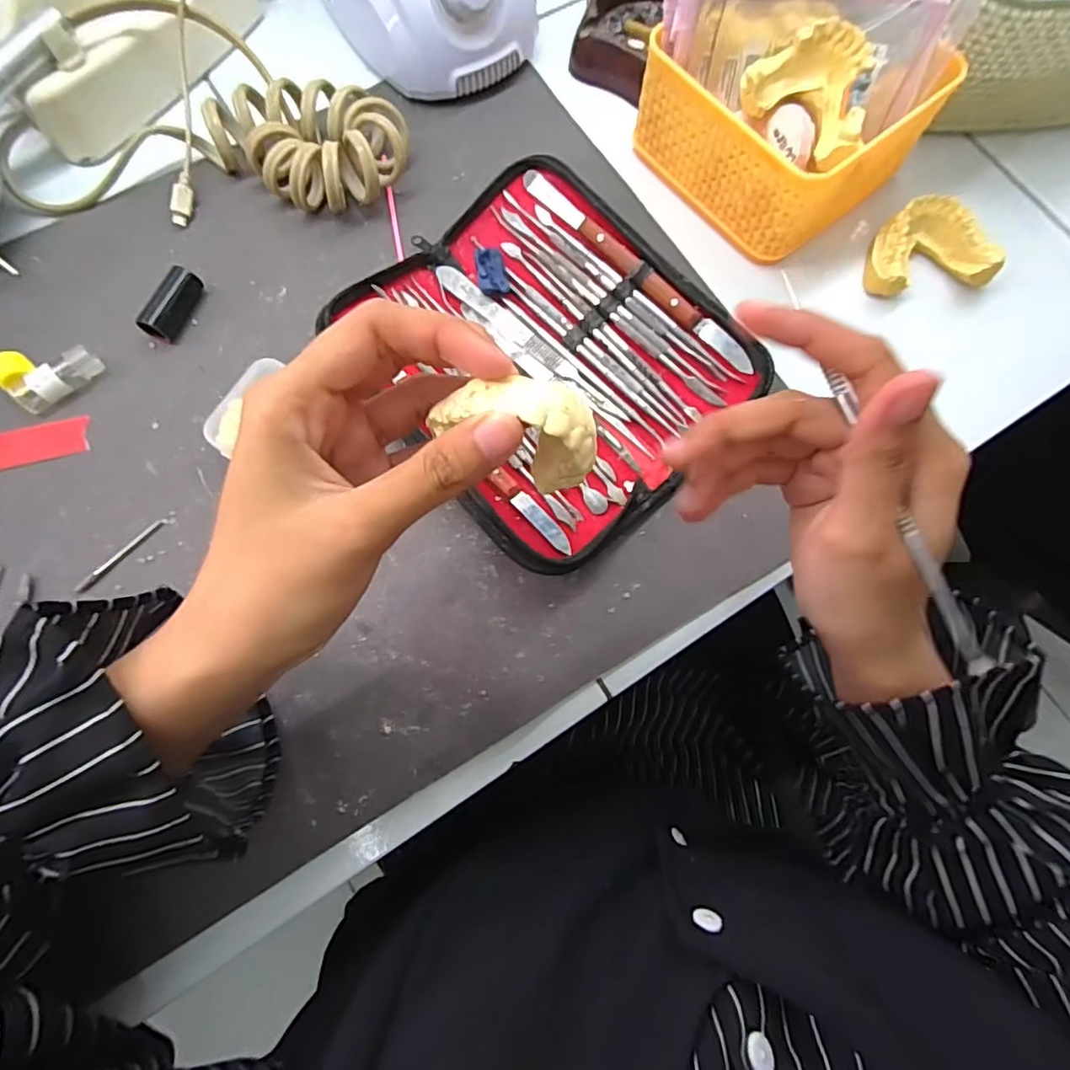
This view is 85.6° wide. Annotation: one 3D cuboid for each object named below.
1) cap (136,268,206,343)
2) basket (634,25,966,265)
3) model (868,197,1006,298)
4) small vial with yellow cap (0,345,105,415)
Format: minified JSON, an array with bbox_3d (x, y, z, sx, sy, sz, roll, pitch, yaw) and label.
[{"bbox_3d":[-0.200,-0.127,0.321,0.014,0.018,0.041,25,77,5],"label":"cap"},{"bbox_3d":[0.146,-0.245,0.340,0.125,0.060,0.131,-39,80,-10],"label":"basket"},{"bbox_3d":[0.232,-0.172,0.347,0.069,0.026,0.051,-8,77,-3],"label":"model"},{"bbox_3d":[-0.265,-0.091,0.313,0.044,0.017,0.033,-38,80,-9],"label":"small vial with yellow cap"}]

